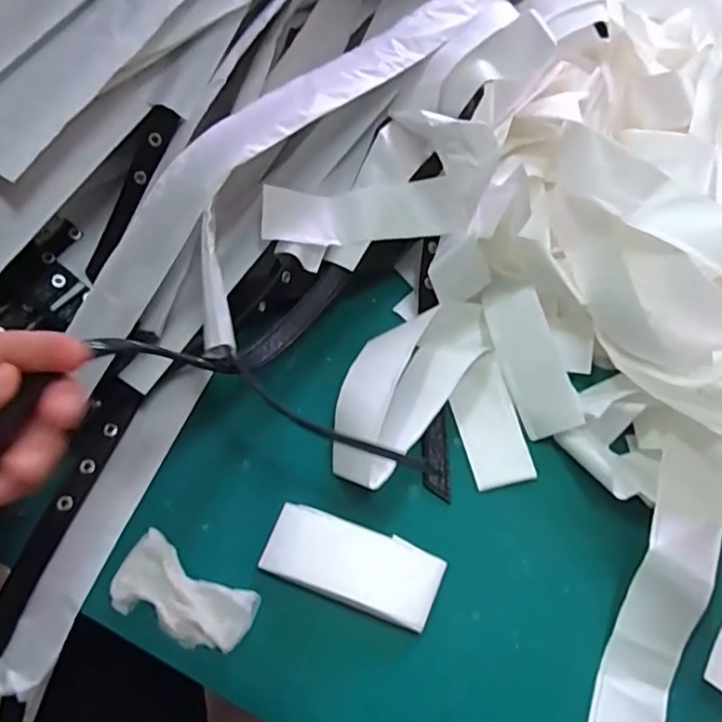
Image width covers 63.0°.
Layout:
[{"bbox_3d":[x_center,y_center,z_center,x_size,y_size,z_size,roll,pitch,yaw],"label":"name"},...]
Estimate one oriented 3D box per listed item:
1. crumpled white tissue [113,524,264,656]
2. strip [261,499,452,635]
[{"bbox_3d":[-0.117,0.155,0.385,0.093,0.010,0.048,27,65,10],"label":"crumpled white tissue"},{"bbox_3d":[-0.005,0.137,0.401,0.116,0.012,0.049,20,64,7],"label":"strip"}]

